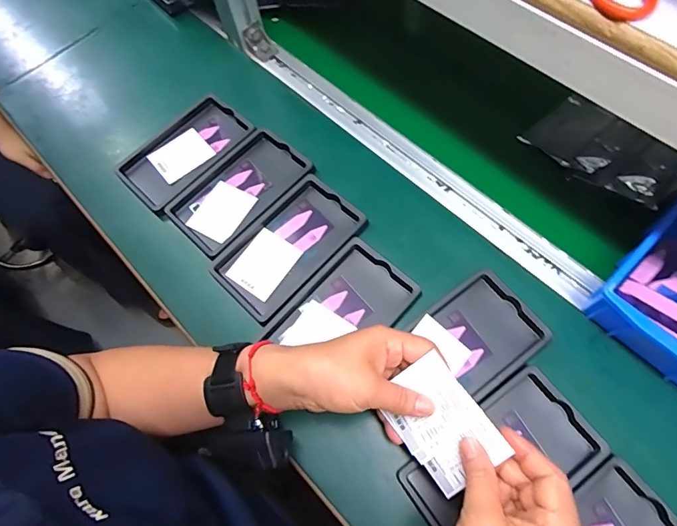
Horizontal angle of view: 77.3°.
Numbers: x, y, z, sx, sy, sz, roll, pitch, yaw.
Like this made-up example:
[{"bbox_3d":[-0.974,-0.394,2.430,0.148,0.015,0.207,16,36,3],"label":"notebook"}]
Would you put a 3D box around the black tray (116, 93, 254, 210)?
[{"bbox_3d":[-0.190,-0.139,0.529,0.091,0.017,0.157,40,74,18],"label":"black tray"}]

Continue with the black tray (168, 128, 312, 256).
[{"bbox_3d":[-0.116,-0.086,0.495,0.096,0.014,0.156,41,74,19],"label":"black tray"}]

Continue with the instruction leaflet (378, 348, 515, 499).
[{"bbox_3d":[0.076,0.123,0.323,0.067,0.006,0.087,-47,65,22],"label":"instruction leaflet"}]

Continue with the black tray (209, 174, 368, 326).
[{"bbox_3d":[-0.053,-0.018,0.460,0.094,0.013,0.158,41,74,19],"label":"black tray"}]

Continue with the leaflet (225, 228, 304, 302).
[{"bbox_3d":[-0.080,0.001,0.459,0.055,0.005,0.067,32,72,16],"label":"leaflet"}]

